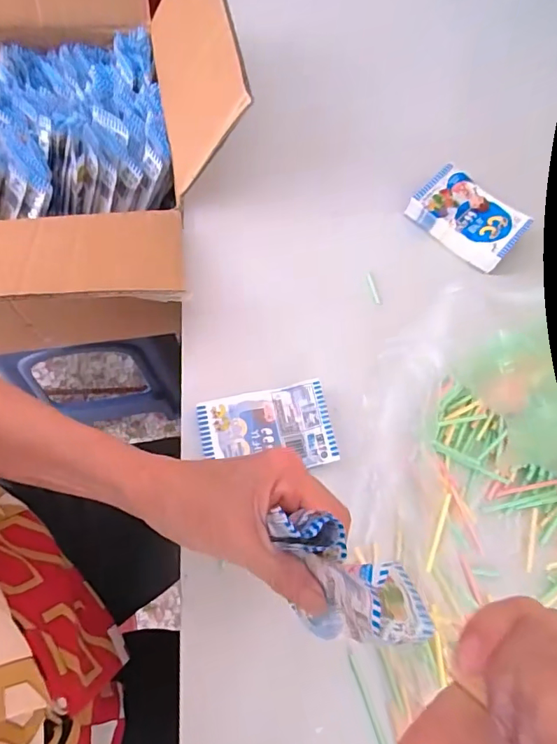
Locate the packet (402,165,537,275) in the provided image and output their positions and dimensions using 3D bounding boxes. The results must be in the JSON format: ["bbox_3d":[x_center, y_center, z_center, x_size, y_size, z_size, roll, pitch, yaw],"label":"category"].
[{"bbox_3d":[0.188,-0.155,0.478,0.077,0.017,0.105,-41,81,-21],"label":"packet"}]

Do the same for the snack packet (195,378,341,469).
[{"bbox_3d":[-0.010,0.049,0.393,0.104,0.010,0.068,-12,71,-4],"label":"snack packet"}]

